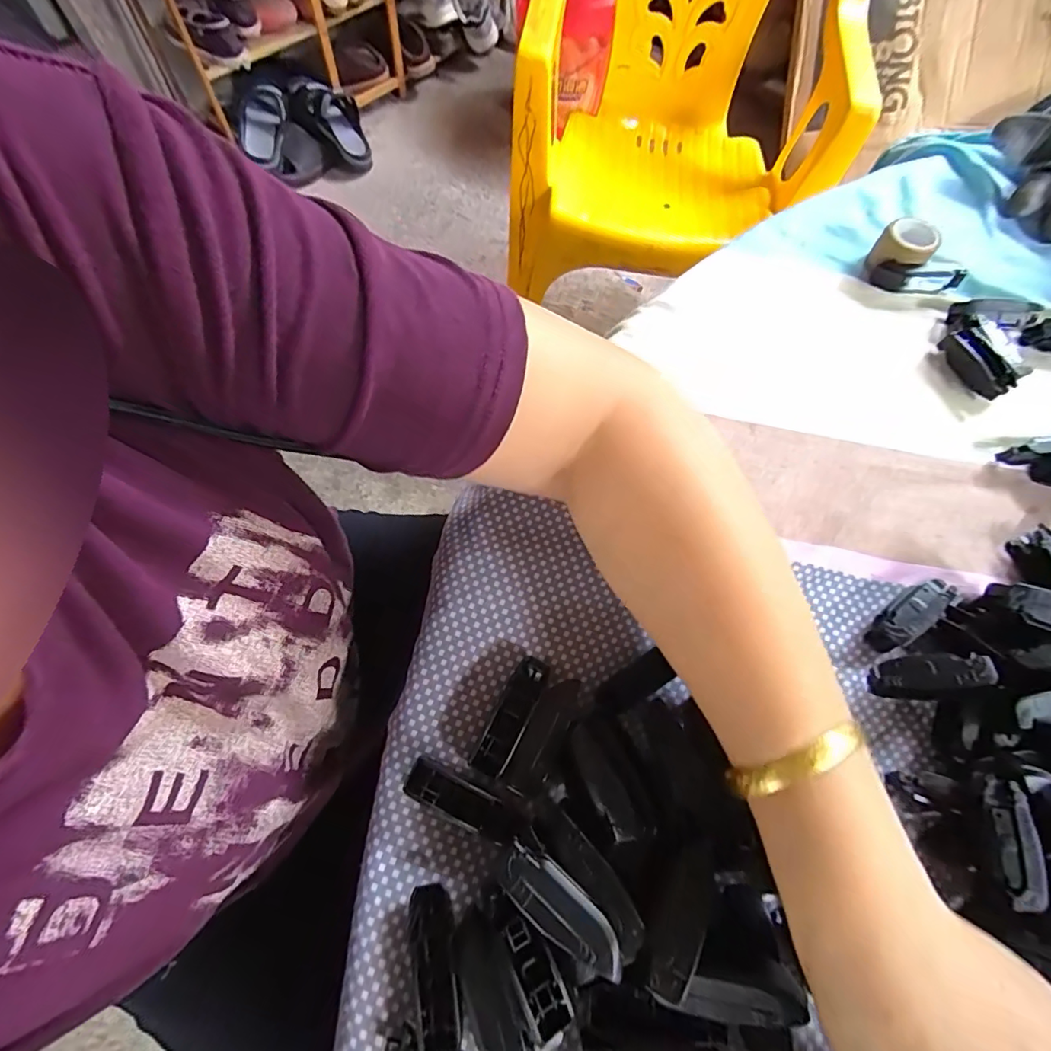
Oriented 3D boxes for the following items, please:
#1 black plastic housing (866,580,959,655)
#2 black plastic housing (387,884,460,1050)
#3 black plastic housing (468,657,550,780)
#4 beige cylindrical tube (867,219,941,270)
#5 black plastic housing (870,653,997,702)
[{"bbox_3d":[0.199,0.046,0.272,0.047,0.016,0.018,-33,74,-13],"label":"black plastic housing"},{"bbox_3d":[-0.039,0.182,0.212,0.027,0.016,0.061,1,69,-2],"label":"black plastic housing"},{"bbox_3d":[-0.007,0.091,0.251,0.016,0.011,0.056,26,71,8],"label":"black plastic housing"},{"bbox_3d":[0.253,-0.185,0.353,0.031,0.028,0.029,1,69,-2],"label":"beige cylindrical tube"},{"bbox_3d":[0.194,0.073,0.252,0.050,0.018,0.020,-16,68,24],"label":"black plastic housing"}]

